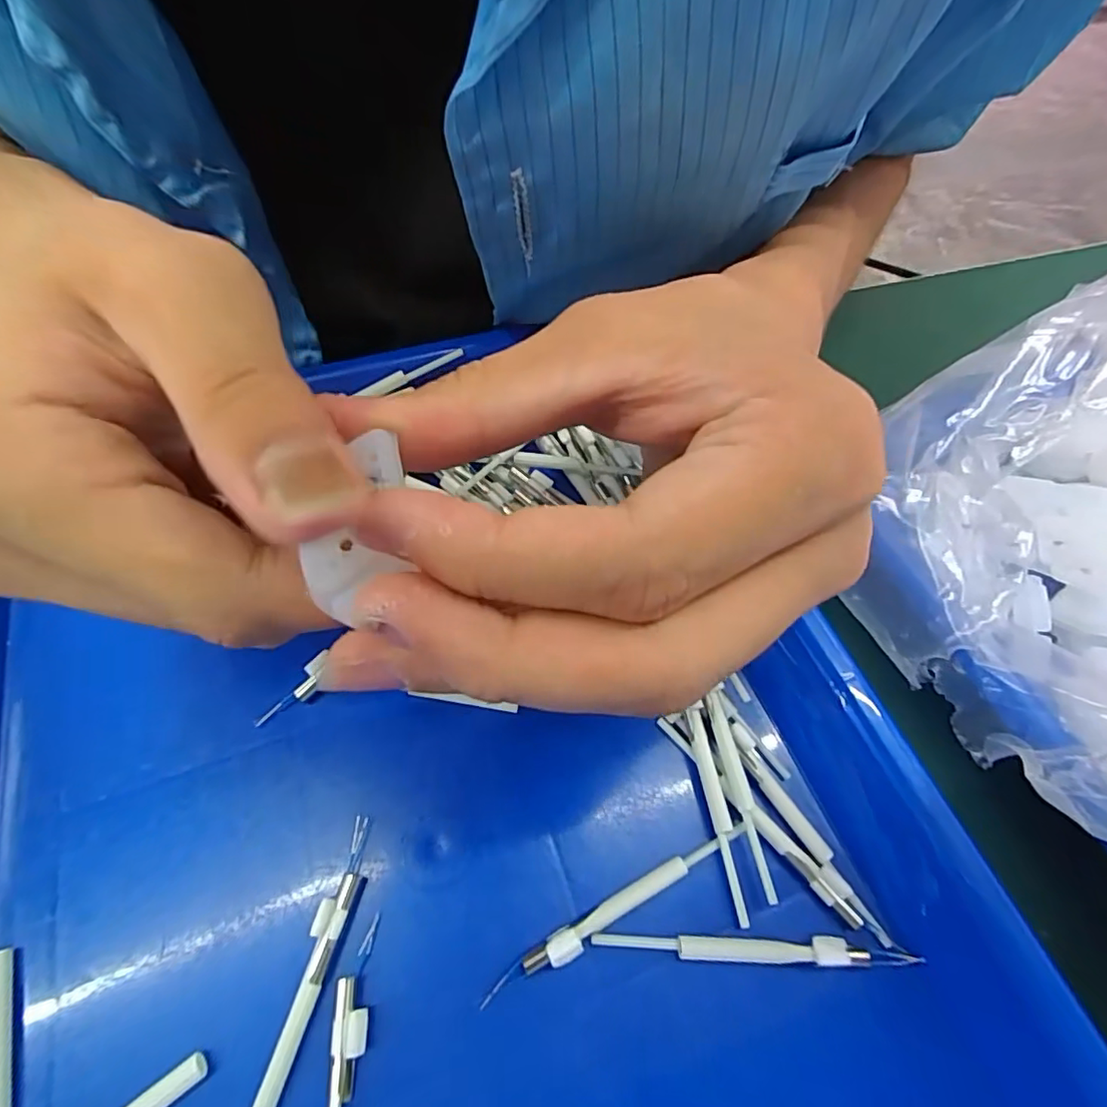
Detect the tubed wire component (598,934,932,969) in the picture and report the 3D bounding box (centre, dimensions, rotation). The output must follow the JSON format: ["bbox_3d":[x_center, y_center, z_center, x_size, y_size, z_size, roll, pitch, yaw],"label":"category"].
[{"bbox_3d":[0.050,0.100,0.148,0.078,0.010,0.006,3,60,-2],"label":"tubed wire component"}]

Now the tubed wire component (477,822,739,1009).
[{"bbox_3d":[0.017,0.091,0.149,0.077,0.006,0.006,-23,64,-16],"label":"tubed wire component"}]

